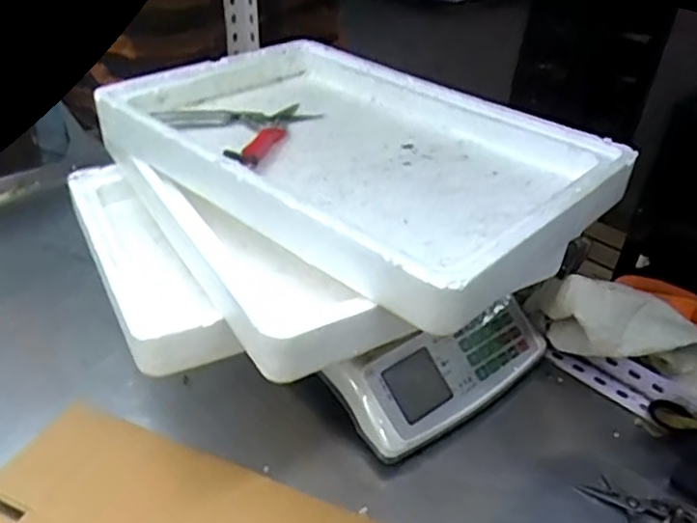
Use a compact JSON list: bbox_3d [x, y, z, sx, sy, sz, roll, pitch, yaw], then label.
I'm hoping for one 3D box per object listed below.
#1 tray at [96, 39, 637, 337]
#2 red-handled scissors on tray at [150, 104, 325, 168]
[{"bbox_3d":[-0.001,-0.119,0.609,0.297,0.067,0.459,-24,44,-39],"label":"tray"},{"bbox_3d":[-0.119,-0.140,0.634,0.126,0.017,0.172,15,36,16],"label":"red-handled scissors on tray"}]

